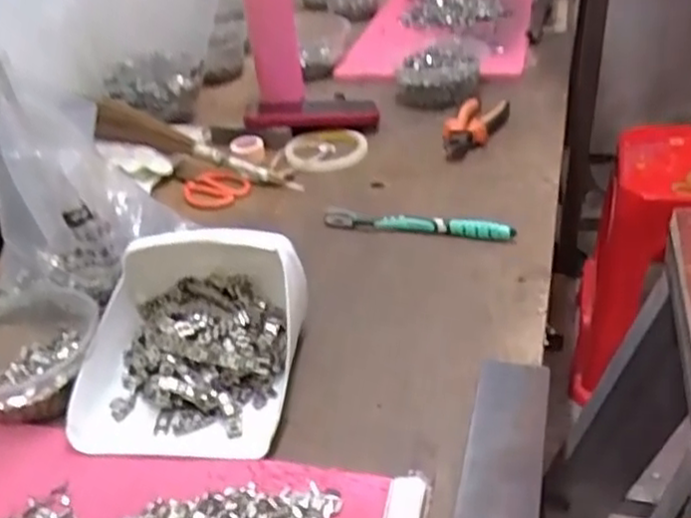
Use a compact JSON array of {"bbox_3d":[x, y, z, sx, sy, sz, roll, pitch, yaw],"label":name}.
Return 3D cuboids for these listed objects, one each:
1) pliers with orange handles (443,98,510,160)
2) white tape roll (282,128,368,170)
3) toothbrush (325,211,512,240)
[{"bbox_3d":[0.162,-0.170,0.901,0.062,0.023,0.167,8,36,23],"label":"pliers with orange handles"},{"bbox_3d":[-0.018,-0.133,0.898,0.097,0.019,0.100,-5,33,3],"label":"white tape roll"},{"bbox_3d":[0.068,-0.035,0.717,0.187,0.018,0.011,6,36,16],"label":"toothbrush"}]

